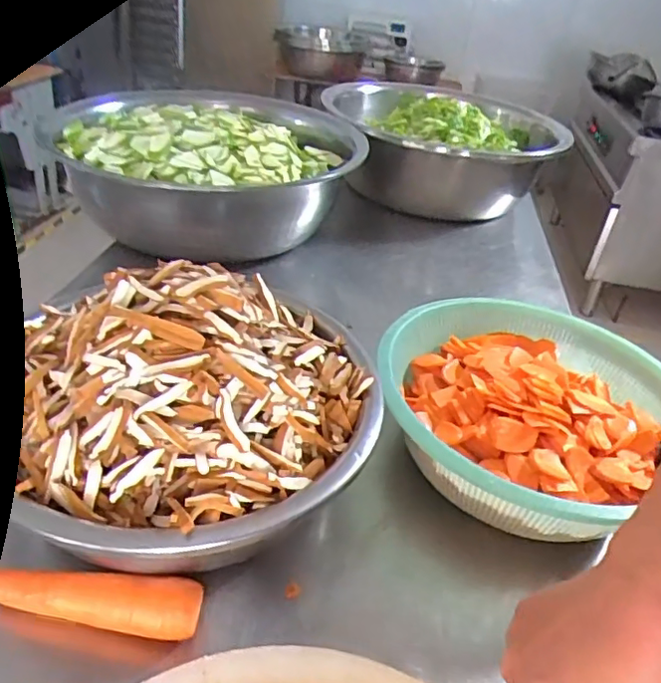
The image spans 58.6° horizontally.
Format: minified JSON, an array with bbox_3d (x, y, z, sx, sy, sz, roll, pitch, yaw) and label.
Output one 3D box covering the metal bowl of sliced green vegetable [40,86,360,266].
[{"bbox_3d":[-0.195,-0.305,1.068,0.516,0.192,0.505,5,34,-4],"label":"metal bowl of sliced green vegetable"}]

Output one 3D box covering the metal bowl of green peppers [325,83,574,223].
[{"bbox_3d":[0.256,-0.436,1.365,0.482,0.213,0.497,5,34,-4],"label":"metal bowl of green peppers"}]

